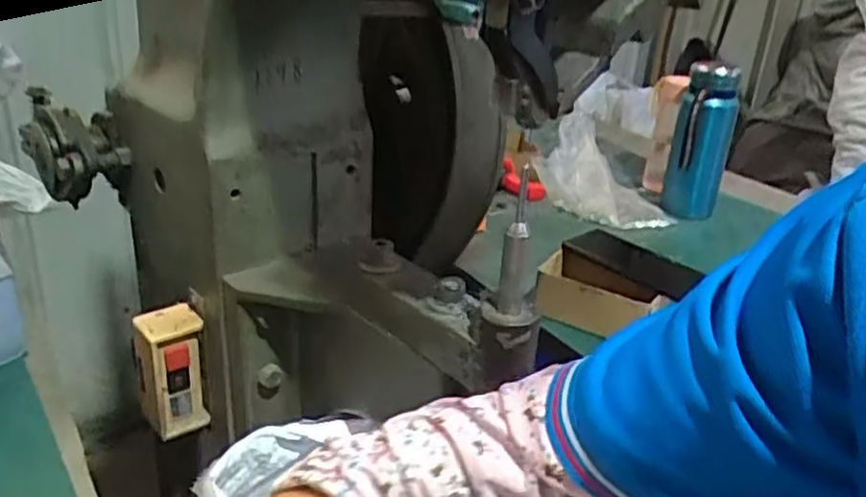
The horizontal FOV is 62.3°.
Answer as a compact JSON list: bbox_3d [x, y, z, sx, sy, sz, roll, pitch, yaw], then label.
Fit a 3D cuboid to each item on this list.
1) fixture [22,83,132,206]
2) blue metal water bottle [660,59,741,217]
[{"bbox_3d":[-0.290,-0.084,0.586,0.069,0.090,0.057,-14,31,-33],"label":"fixture"},{"bbox_3d":[0.354,-0.137,0.954,0.078,0.299,0.059,15,56,22],"label":"blue metal water bottle"}]

